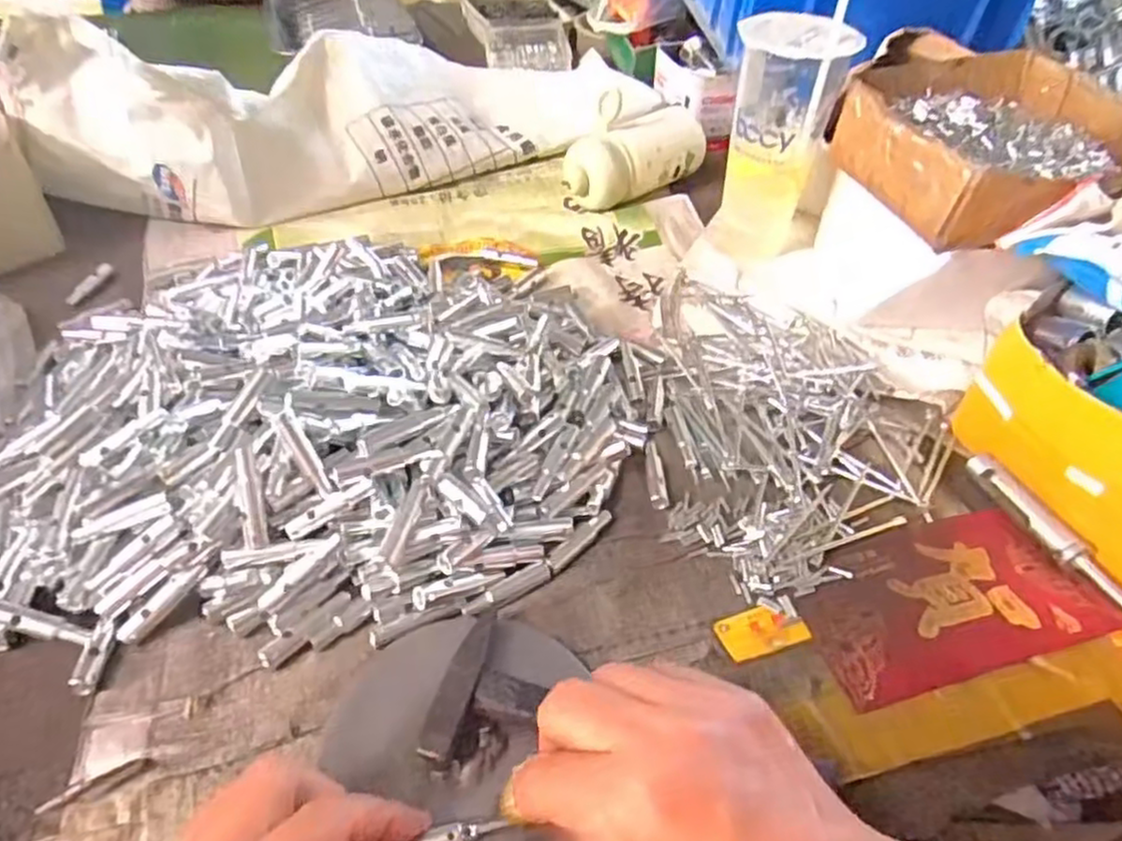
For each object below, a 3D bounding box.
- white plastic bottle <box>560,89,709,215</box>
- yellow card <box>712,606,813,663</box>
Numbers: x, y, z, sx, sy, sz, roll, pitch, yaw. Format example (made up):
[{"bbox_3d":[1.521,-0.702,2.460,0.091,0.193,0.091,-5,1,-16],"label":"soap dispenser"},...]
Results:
[{"bbox_3d":[0.070,-0.258,0.672,0.147,0.070,0.064,-32,53,-29],"label":"white plastic bottle"},{"bbox_3d":[0.104,0.107,0.363,0.044,0.004,0.025,-12,47,-13],"label":"yellow card"}]

